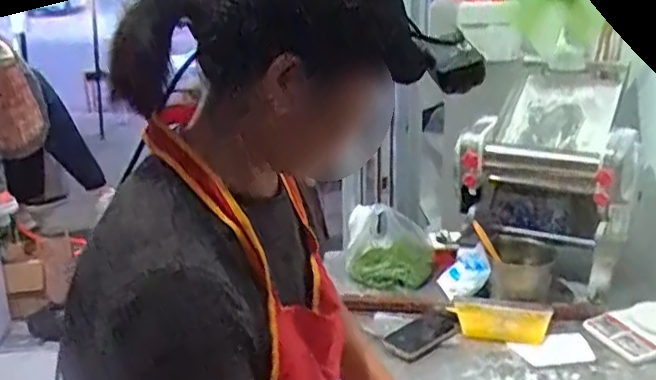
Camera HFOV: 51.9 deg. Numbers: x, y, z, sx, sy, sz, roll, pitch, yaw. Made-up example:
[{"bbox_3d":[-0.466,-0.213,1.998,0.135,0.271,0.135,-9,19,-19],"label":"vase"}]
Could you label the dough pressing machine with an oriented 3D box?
[{"bbox_3d":[0.520,-0.054,1.508,0.315,0.383,0.414,8,21,28],"label":"dough pressing machine"}]

